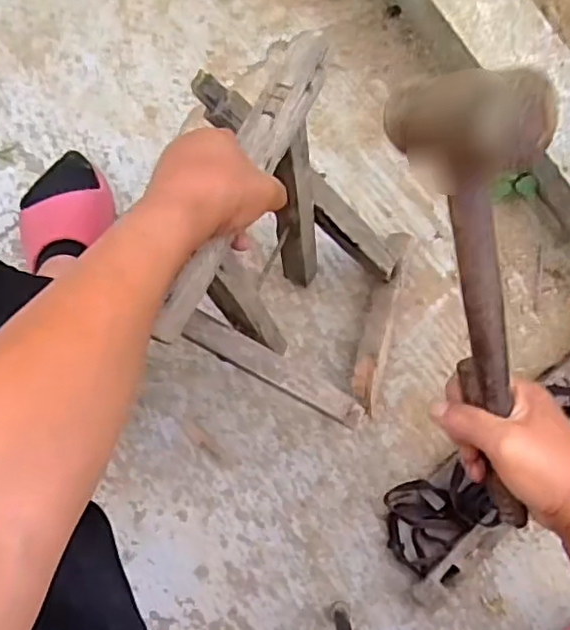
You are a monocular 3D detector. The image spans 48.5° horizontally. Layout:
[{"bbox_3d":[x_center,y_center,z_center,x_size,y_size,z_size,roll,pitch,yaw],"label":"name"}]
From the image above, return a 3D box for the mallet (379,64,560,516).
[{"bbox_3d":[0.114,0.001,0.365,0.061,0.062,0.272,-14,112,-7],"label":"mallet"}]

